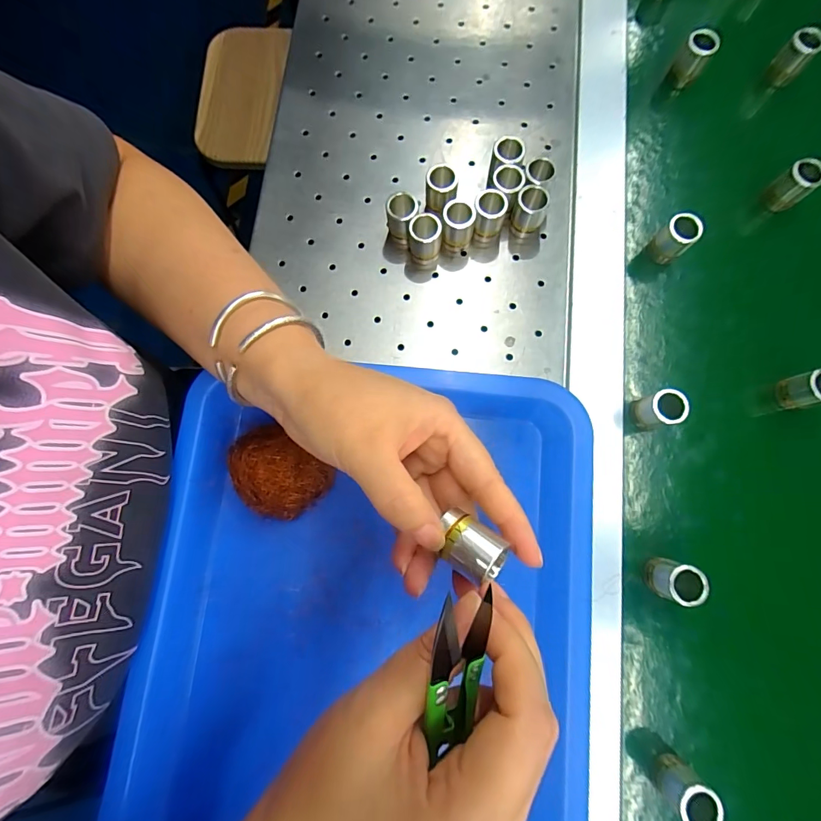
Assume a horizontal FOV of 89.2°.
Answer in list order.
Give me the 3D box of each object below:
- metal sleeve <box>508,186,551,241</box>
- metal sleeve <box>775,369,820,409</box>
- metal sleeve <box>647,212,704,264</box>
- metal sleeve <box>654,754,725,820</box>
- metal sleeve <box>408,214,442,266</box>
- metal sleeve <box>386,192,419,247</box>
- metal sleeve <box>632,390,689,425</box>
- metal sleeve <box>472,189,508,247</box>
[{"bbox_3d":[0.086,-0.142,0.303,0.022,0.033,0.020,0,79,1],"label":"metal sleeve"},{"bbox_3d":[0.269,-0.014,0.280,0.018,0.032,0.021,-2,79,1],"label":"metal sleeve"},{"bbox_3d":[0.192,-0.124,0.301,0.018,0.034,0.022,-38,80,-6],"label":"metal sleeve"},{"bbox_3d":[0.157,0.217,0.237,0.022,0.031,0.019,-42,81,-7],"label":"metal sleeve"},{"bbox_3d":[0.010,-0.123,0.300,0.022,0.029,0.023,6,79,2],"label":"metal sleeve"},{"bbox_3d":[-0.007,-0.138,0.304,0.022,0.031,0.025,2,79,2],"label":"metal sleeve"},{"bbox_3d":[0.166,0.000,0.279,0.022,0.032,0.022,0,79,1],"label":"metal sleeve"},{"bbox_3d":[0.056,-0.140,0.302,0.021,0.030,0.022,12,79,4],"label":"metal sleeve"}]

